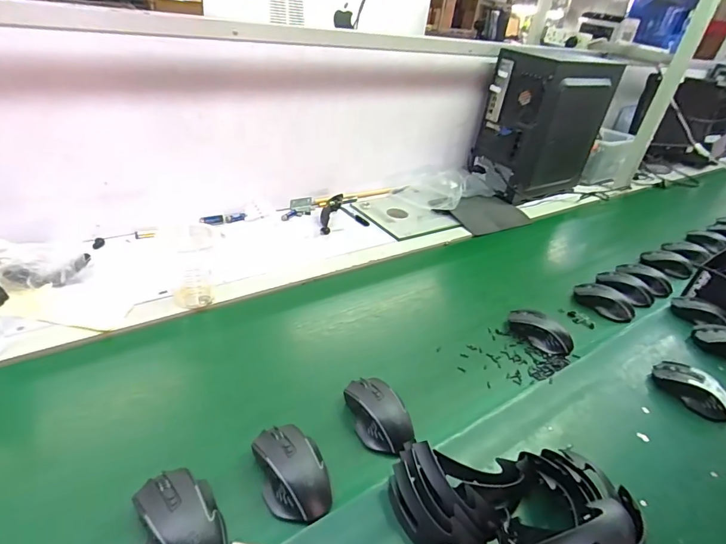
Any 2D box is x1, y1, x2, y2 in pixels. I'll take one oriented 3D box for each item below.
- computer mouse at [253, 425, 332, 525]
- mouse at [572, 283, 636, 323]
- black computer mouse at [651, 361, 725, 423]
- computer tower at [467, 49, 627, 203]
[{"bbox_3d":[-0.082,0.224,0.502,0.069,0.037,0.111,-10,38,-22],"label":"computer mouse"},{"bbox_3d":[0.484,0.060,0.886,0.068,0.037,0.123,-26,46,-38],"label":"mouse"},{"bbox_3d":[0.527,0.186,0.696,0.064,0.036,0.119,-23,44,-35],"label":"black computer mouse"},{"bbox_3d":[0.542,-0.456,1.301,0.372,0.344,0.225,-23,44,-35],"label":"computer tower"}]

